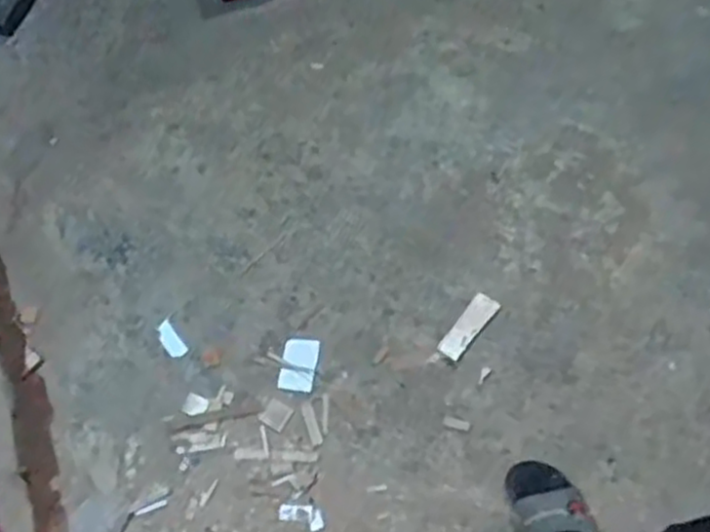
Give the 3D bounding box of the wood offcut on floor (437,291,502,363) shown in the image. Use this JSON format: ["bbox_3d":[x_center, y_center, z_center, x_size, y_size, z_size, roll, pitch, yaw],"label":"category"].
[{"bbox_3d":[0.193,0.102,1.262,0.042,0.010,0.126,37,73,17],"label":"wood offcut on floor"}]

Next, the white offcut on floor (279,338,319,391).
[{"bbox_3d":[-0.095,0.166,1.262,0.057,0.006,0.093,7,67,5],"label":"white offcut on floor"}]

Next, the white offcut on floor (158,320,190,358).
[{"bbox_3d":[-0.318,0.128,1.284,0.031,0.004,0.068,-36,74,-5],"label":"white offcut on floor"}]

